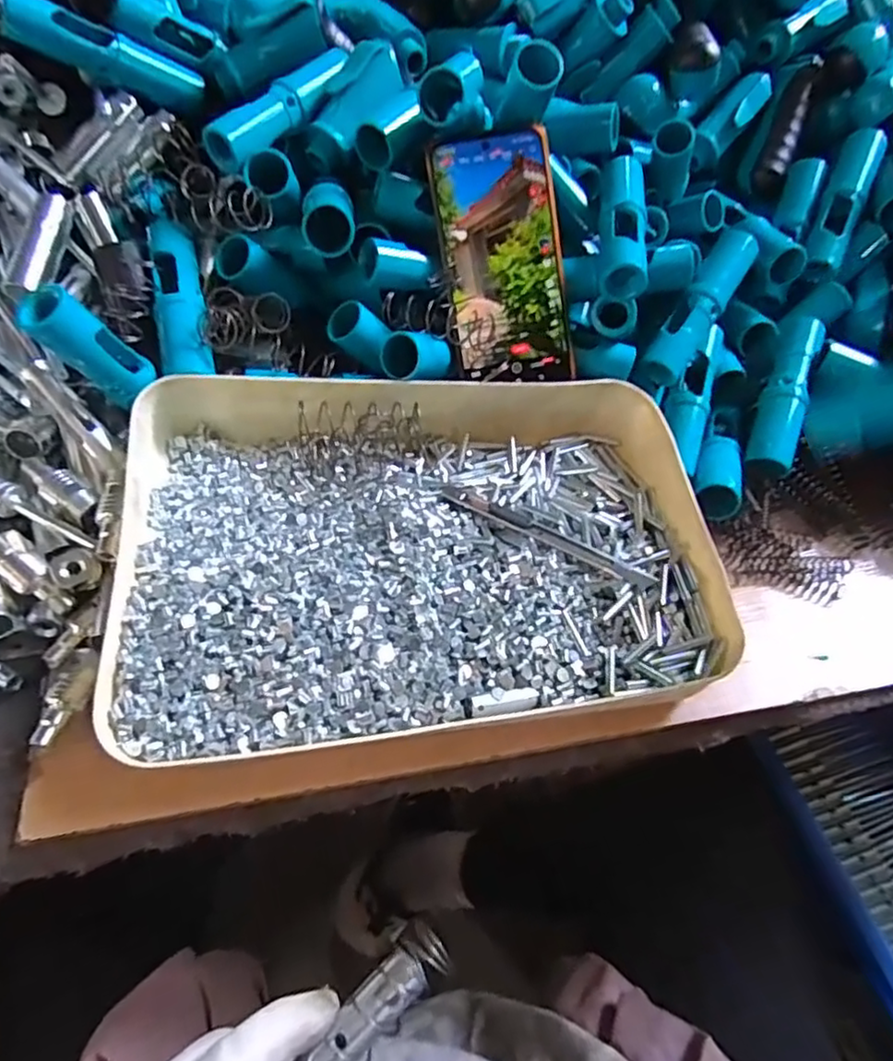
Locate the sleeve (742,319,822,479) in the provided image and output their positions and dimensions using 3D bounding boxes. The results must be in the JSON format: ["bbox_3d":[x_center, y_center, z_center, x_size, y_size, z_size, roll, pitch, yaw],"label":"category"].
[{"bbox_3d":[0.240,-0.096,0.457,0.028,0.028,0.125,19,72,10],"label":"sleeve"}]

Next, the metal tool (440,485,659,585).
[{"bbox_3d":[0.059,-0.001,0.391,0.140,0.008,0.015,30,55,17],"label":"metal tool"}]

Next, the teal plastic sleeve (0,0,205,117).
[{"bbox_3d":[-0.223,-0.313,0.425,0.115,0.026,0.022,6,46,-36],"label":"teal plastic sleeve"}]

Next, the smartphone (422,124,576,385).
[{"bbox_3d":[0.037,-0.173,0.410,0.078,0.151,0.015,-8,10,-1],"label":"smartphone"}]

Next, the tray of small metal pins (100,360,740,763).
[{"bbox_3d":[-0.012,-0.002,0.372,0.326,0.054,0.246,-3,53,-7],"label":"tray of small metal pins"}]

